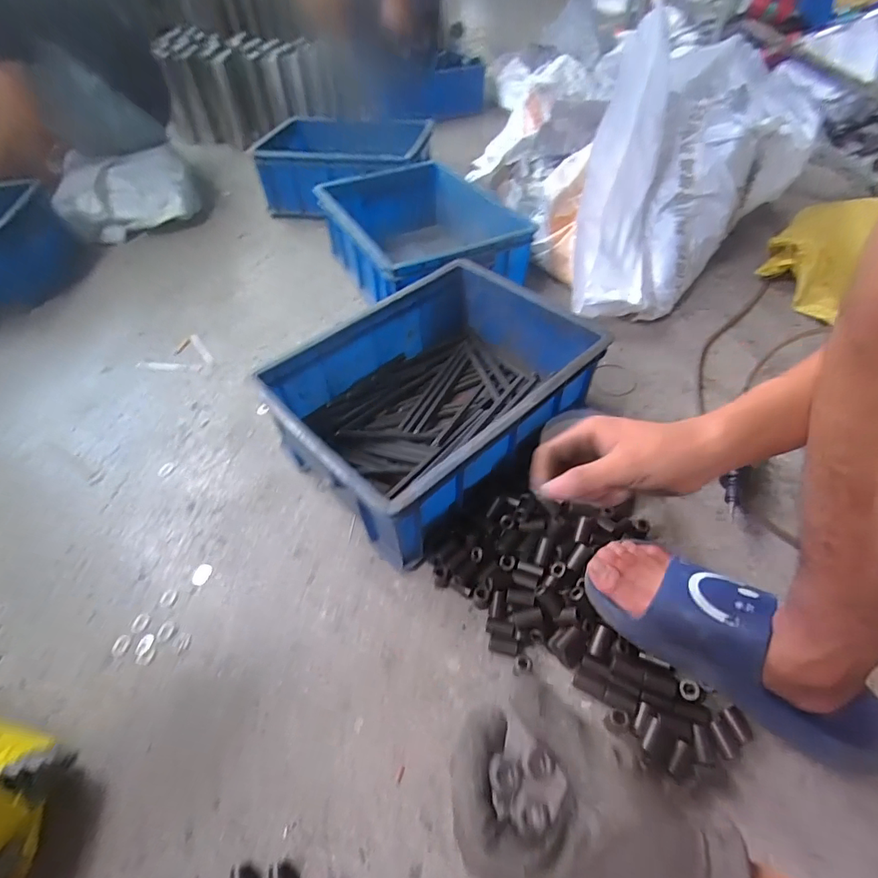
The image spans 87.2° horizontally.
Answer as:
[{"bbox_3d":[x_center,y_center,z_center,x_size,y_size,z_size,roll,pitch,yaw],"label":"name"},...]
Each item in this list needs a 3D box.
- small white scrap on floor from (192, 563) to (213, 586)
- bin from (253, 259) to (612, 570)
[{"bbox_3d":[-0.290,0.165,0.564,0.022,0.004,0.026,11,51,11],"label":"small white scrap on floor"},{"bbox_3d":[-0.005,-0.059,0.648,0.390,0.150,0.290,-38,58,-26],"label":"bin"}]

